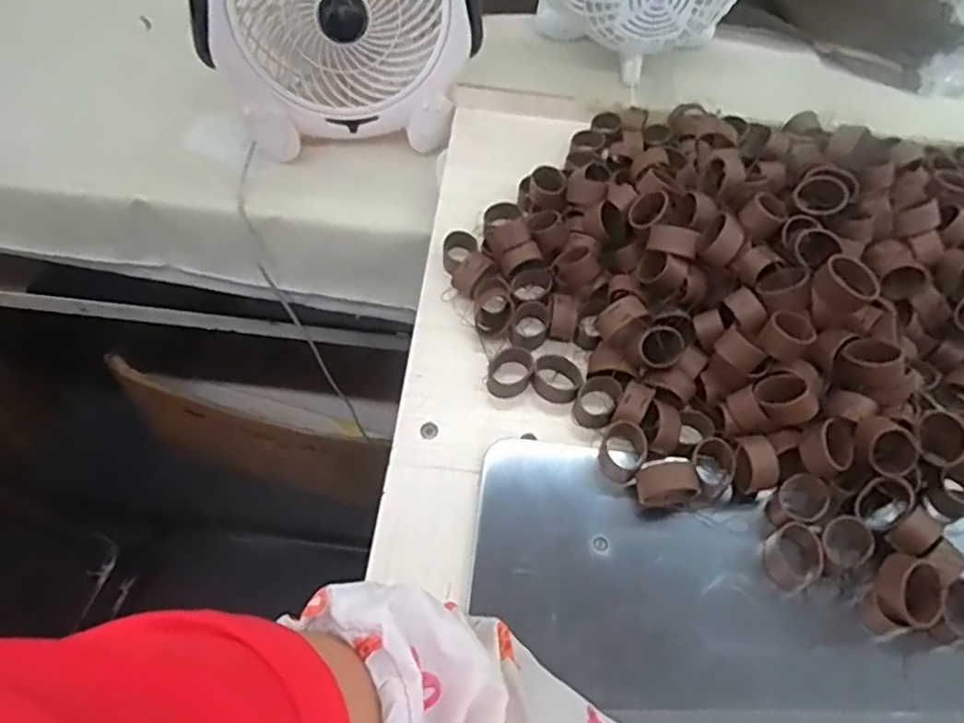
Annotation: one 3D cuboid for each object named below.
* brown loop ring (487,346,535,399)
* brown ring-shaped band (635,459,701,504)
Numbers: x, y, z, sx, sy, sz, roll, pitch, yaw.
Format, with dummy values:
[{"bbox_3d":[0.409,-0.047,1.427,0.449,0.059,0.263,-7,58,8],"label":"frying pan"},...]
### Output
[{"bbox_3d":[0.021,0.010,0.470,0.031,0.024,0.035,10,56,3],"label":"brown loop ring"},{"bbox_3d":[0.115,0.080,0.414,0.038,0.031,0.023,-7,56,-9],"label":"brown ring-shaped band"}]

